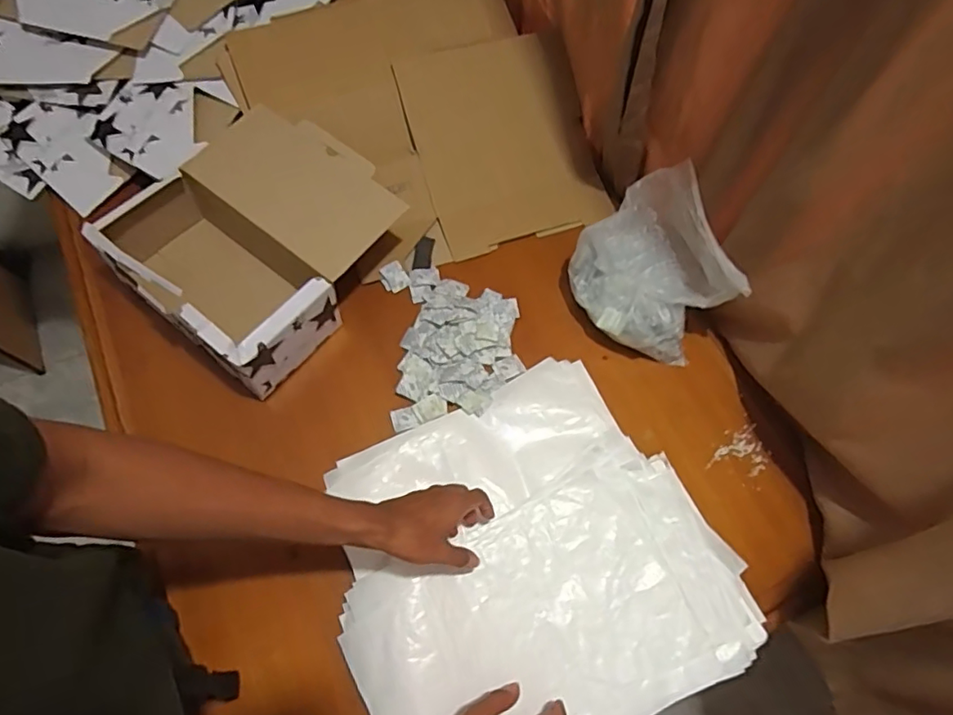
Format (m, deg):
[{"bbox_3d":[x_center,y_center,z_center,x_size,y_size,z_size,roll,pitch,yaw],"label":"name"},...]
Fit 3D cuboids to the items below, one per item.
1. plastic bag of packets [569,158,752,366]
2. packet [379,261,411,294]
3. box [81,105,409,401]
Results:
[{"bbox_3d":[0.218,-0.115,0.711,0.151,0.147,0.200,-16,67,-9],"label":"plastic bag of packets"},{"bbox_3d":[-0.115,-0.116,0.790,0.030,0.009,0.039,-34,71,-16],"label":"packet"},{"bbox_3d":[-0.295,-0.165,0.749,0.316,0.110,0.304,37,69,13],"label":"box"}]

